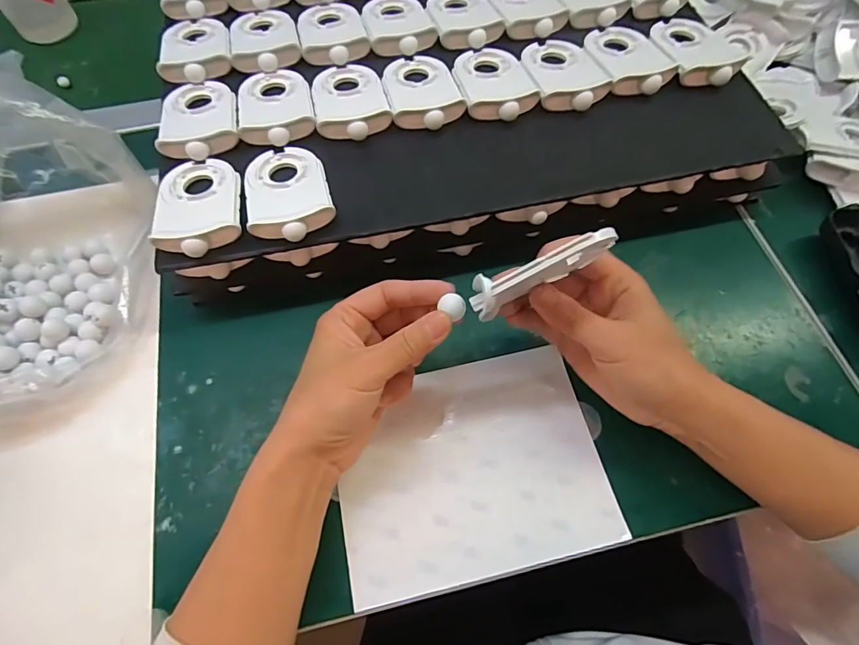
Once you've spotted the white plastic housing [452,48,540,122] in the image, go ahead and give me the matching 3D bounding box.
[{"bbox_3d":[0.052,-0.200,0.381,0.058,0.017,0.088,-13,68,-6],"label":"white plastic housing"}]

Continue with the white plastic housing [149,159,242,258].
[{"bbox_3d":[-0.164,-0.086,0.329,0.056,0.014,0.089,-11,68,-5],"label":"white plastic housing"}]

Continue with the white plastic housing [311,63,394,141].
[{"bbox_3d":[-0.065,-0.182,0.374,0.057,0.014,0.088,-12,68,-5],"label":"white plastic housing"}]

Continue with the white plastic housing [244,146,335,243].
[{"bbox_3d":[-0.103,-0.096,0.332,0.058,0.018,0.088,-16,68,-7],"label":"white plastic housing"}]

